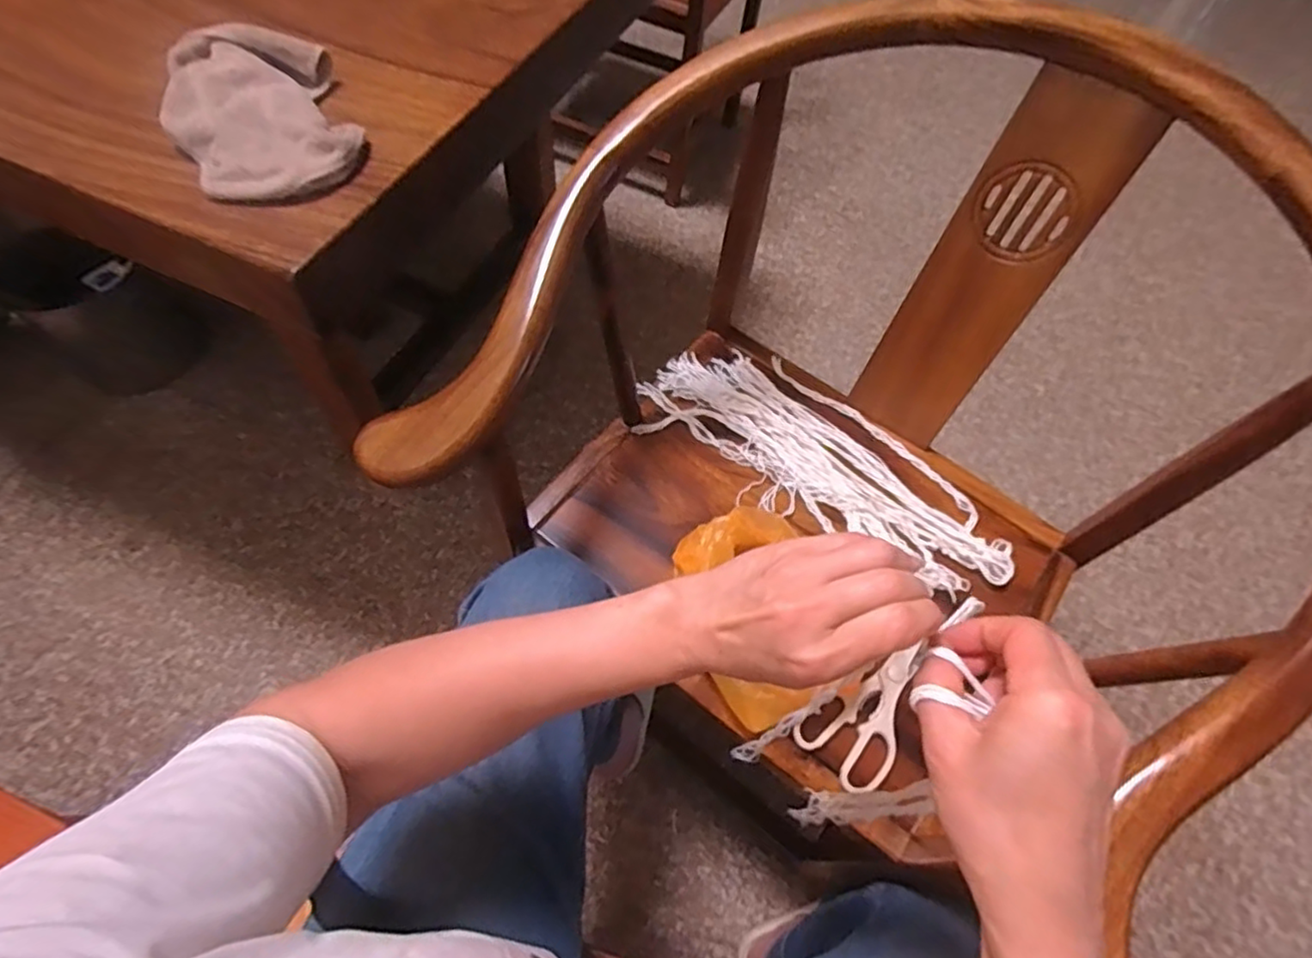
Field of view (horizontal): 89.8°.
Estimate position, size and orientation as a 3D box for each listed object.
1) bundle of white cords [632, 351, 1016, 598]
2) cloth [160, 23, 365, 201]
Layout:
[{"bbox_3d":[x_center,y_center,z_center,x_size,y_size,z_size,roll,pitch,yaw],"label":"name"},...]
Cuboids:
[{"bbox_3d":[0.198,-0.022,0.784,0.446,0.023,0.175,32,62,13],"label":"bundle of white cords"},{"bbox_3d":[-0.300,-0.277,0.502,0.128,0.044,0.167,-26,65,-18],"label":"cloth"}]

